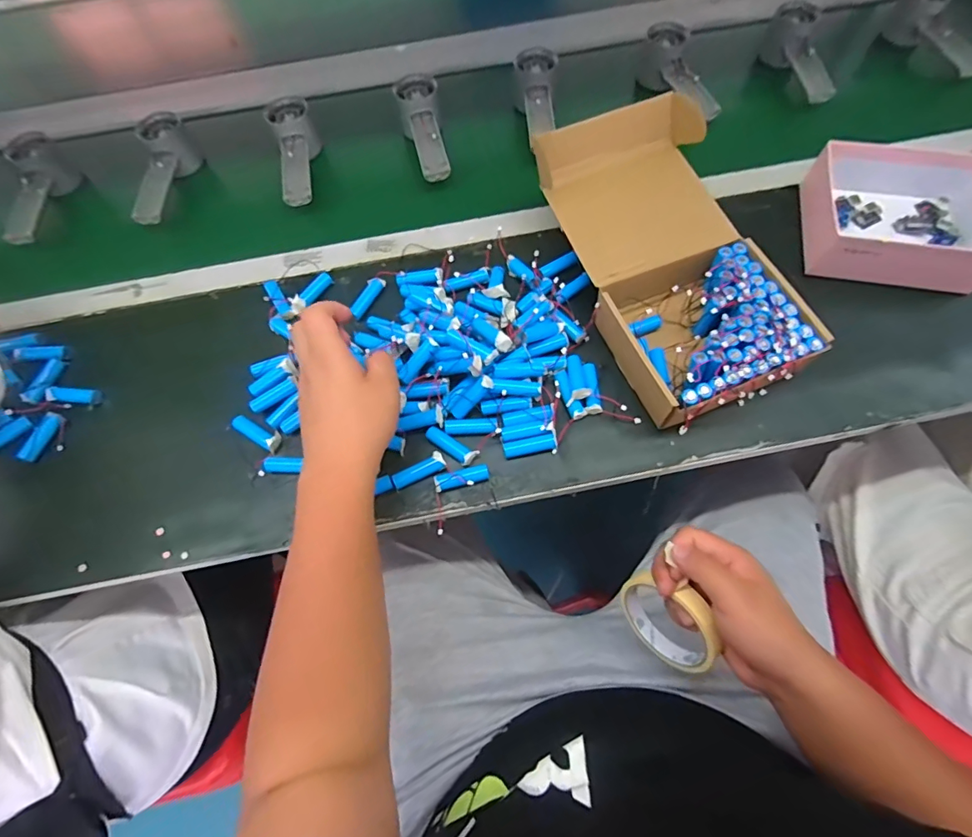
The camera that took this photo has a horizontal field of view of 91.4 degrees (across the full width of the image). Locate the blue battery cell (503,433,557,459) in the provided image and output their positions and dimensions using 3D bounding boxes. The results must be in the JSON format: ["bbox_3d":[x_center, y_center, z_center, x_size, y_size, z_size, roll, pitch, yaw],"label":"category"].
[{"bbox_3d":[0.041,0.026,0.448,0.049,0.012,0.014,-10,67,-2],"label":"blue battery cell"}]

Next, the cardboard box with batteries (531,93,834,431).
[{"bbox_3d":[0.181,-0.161,0.475,0.164,0.090,0.319,-20,67,-6],"label":"cardboard box with batteries"}]

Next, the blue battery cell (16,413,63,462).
[{"bbox_3d":[-0.449,0.019,0.480,0.017,0.015,0.052,12,68,7],"label":"blue battery cell"}]

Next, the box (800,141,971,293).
[{"bbox_3d":[0.442,-0.214,0.500,0.176,0.063,0.142,9,67,6],"label":"box"}]

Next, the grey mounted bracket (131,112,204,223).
[{"bbox_3d":[-0.410,-0.315,0.607,0.055,0.052,0.152,-7,67,-1],"label":"grey mounted bracket"}]

